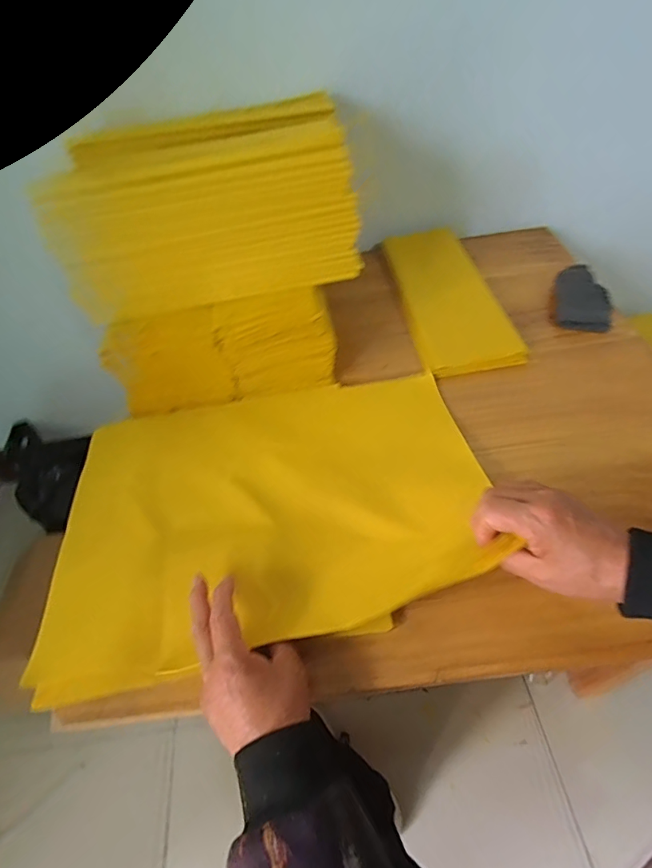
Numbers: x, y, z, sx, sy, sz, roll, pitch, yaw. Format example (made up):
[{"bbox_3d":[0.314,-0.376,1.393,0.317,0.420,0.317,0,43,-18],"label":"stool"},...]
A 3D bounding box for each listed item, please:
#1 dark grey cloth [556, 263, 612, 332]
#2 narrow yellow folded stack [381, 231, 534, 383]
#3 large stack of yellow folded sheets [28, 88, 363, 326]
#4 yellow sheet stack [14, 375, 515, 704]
[{"bbox_3d":[0.355,-0.188,0.620,0.063,0.030,0.113,5,52,11],"label":"dark grey cloth"},{"bbox_3d":[0.174,-0.211,0.657,0.123,0.020,0.327,-9,51,0],"label":"narrow yellow folded stack"},{"bbox_3d":[-0.140,-0.270,0.517,0.318,0.131,0.221,-13,51,-3],"label":"large stack of yellow folded sheets"},{"bbox_3d":[-0.054,0.054,0.464,0.451,0.040,0.305,-10,52,-4],"label":"yellow sheet stack"}]

